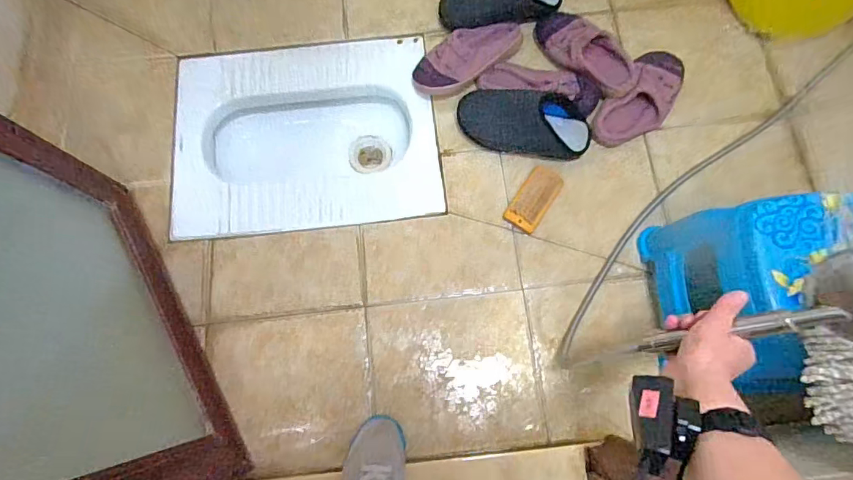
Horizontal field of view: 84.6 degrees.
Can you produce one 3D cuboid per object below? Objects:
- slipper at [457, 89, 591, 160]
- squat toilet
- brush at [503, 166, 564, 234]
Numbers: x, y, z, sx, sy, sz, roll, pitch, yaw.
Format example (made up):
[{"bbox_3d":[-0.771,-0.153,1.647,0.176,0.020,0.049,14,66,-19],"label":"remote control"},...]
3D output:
[{"bbox_3d":[0.189,-0.235,0.921,0.261,0.070,0.118,15,78,15],"label":"slipper"},{"bbox_3d":[-0.244,-0.205,1.015,0.524,0.164,0.407,-6,76,-1],"label":"squat toilet"},{"bbox_3d":[0.213,-0.083,0.918,0.066,0.024,0.133,33,79,8],"label":"brush"}]

